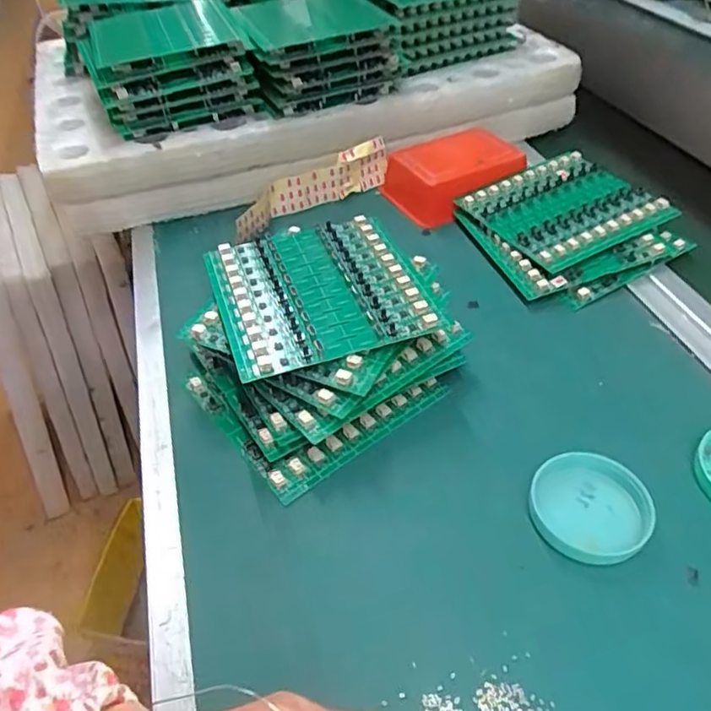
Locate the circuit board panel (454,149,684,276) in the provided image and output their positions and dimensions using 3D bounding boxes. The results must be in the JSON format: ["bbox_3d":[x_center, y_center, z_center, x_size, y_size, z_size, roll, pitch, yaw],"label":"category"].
[{"bbox_3d":[0.187,-0.132,0.529,0.143,0.015,0.125,-25,49,-16],"label":"circuit board panel"}]

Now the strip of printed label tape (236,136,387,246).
[{"bbox_3d":[-0.041,-0.161,0.579,0.187,0.045,0.029,-33,52,-27],"label":"strip of printed label tape"}]

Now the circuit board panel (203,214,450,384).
[{"bbox_3d":[-0.026,-0.047,0.400,0.130,0.010,0.135,-16,46,-13],"label":"circuit board panel"}]

